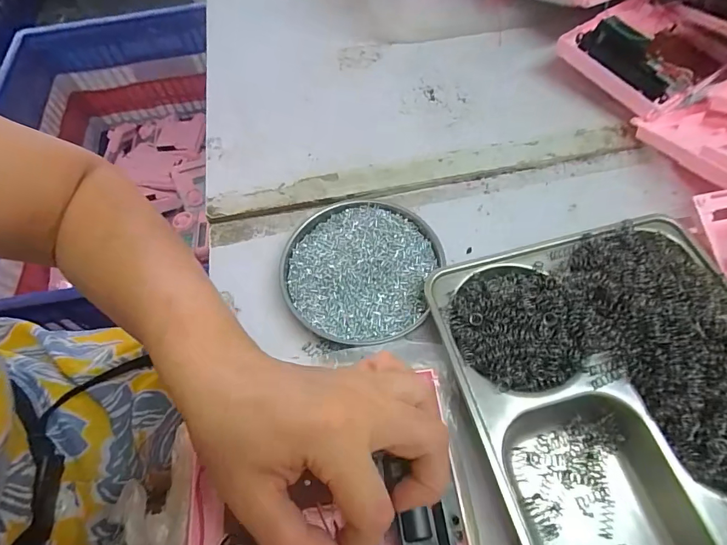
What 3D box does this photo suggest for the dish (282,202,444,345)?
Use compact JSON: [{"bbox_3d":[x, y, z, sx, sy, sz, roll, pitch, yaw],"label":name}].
[{"bbox_3d":[-0.004,-0.004,0.354,0.127,0.015,0.131,-2,62,3],"label":"dish"}]

